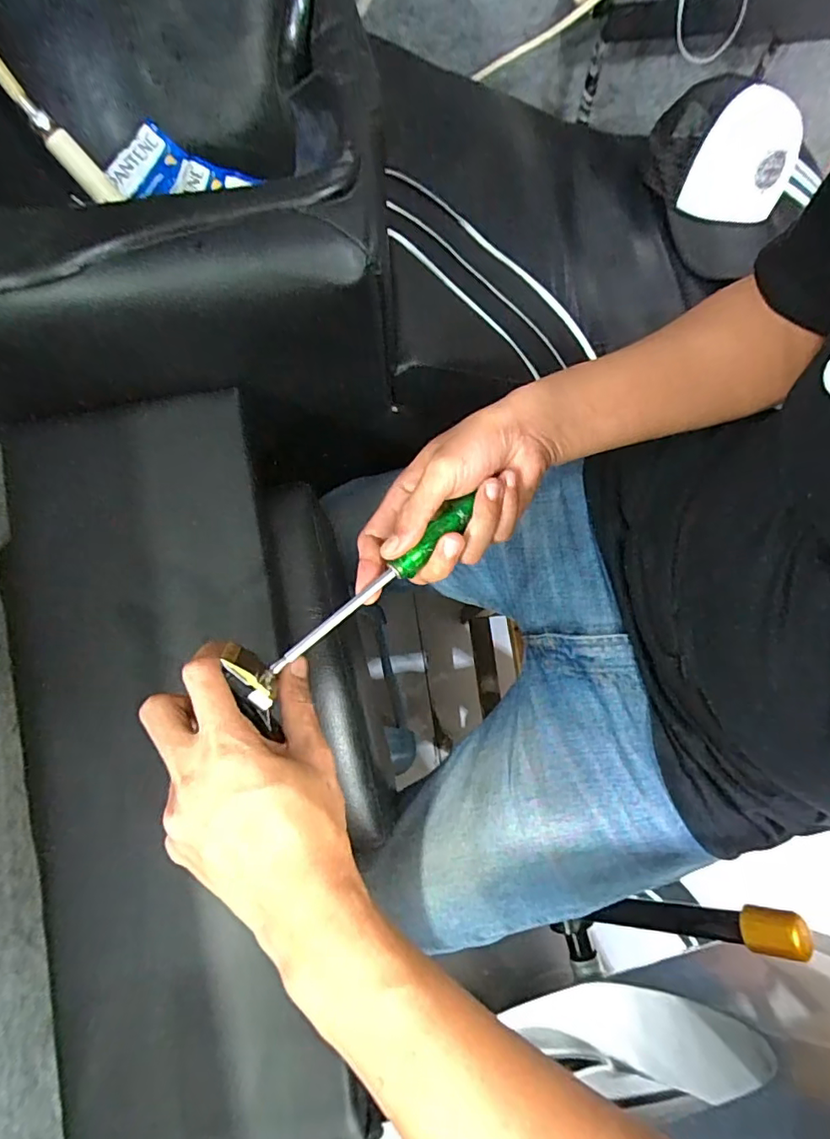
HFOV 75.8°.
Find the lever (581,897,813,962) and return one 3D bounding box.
[{"bbox_3d":[0.225,0.292,0.439,0.028,0.169,0.025,2,68,-41],"label":"lever"}]

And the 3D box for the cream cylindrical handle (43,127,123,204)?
[{"bbox_3d":[-0.327,-0.393,0.525,0.018,0.066,0.024,15,70,43],"label":"cream cylindrical handle"}]

